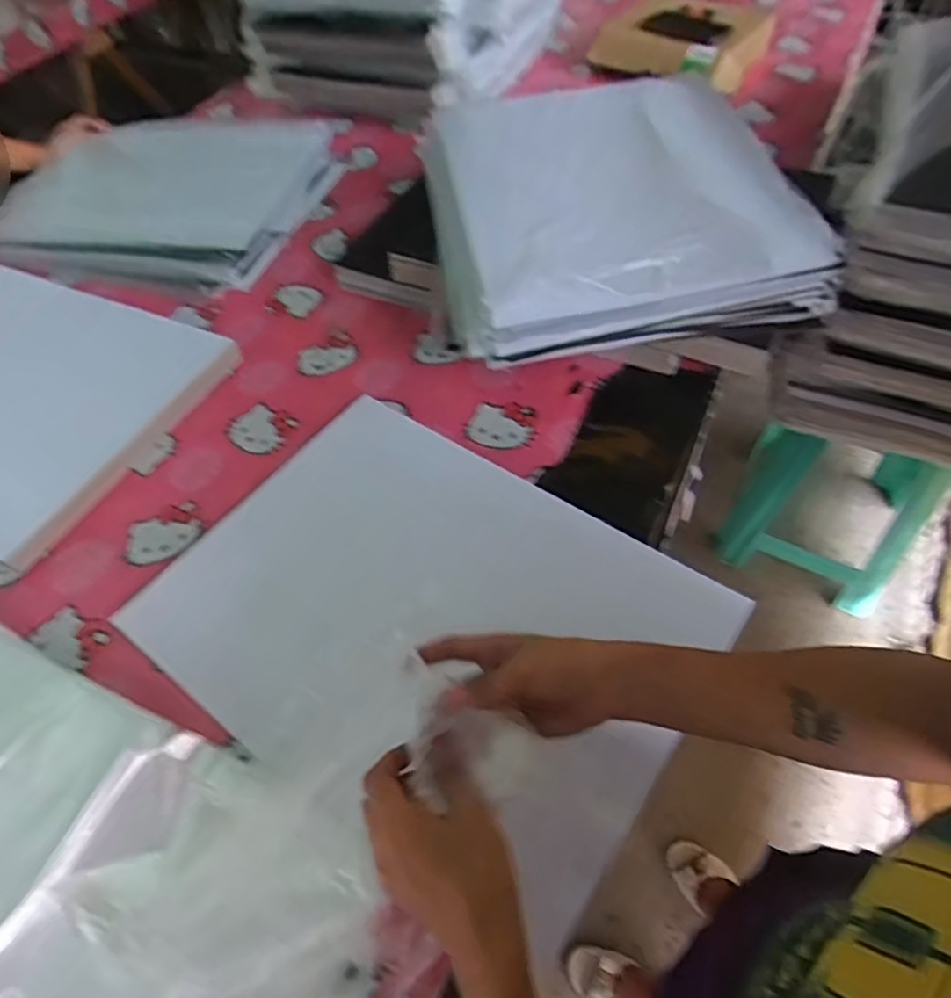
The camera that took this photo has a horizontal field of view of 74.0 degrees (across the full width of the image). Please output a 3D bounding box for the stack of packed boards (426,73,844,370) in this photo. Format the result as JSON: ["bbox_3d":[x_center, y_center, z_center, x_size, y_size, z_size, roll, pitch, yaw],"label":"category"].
[{"bbox_3d":[0.169,-0.393,0.825,0.443,0.093,0.502,-7,55,0],"label":"stack of packed boards"}]

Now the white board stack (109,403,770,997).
[{"bbox_3d":[-0.046,0.115,0.619,0.490,0.040,0.371,32,63,19],"label":"white board stack"}]

